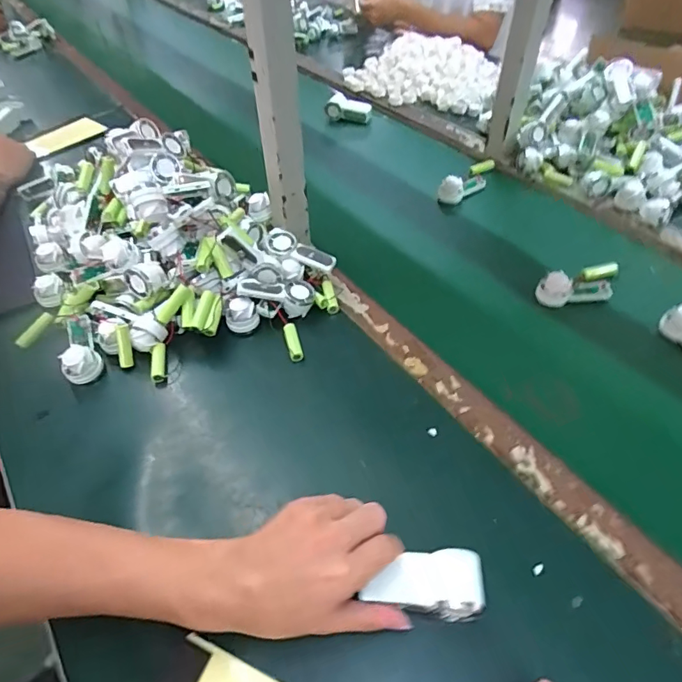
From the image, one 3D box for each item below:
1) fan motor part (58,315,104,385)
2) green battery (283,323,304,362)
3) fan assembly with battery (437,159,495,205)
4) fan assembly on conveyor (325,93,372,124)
[{"bbox_3d":[-0.313,0.006,0.568,0.041,0.035,0.109,-24,52,-18],"label":"fan motor part"},{"bbox_3d":[-0.057,0.001,0.570,0.016,0.014,0.054,-11,49,-8],"label":"green battery"},{"bbox_3d":[0.218,-0.276,0.810,0.040,0.047,0.146,32,57,27],"label":"fan assembly with battery"},{"bbox_3d":[0.016,-0.486,1.007,0.091,0.051,0.045,12,50,12],"label":"fan assembly on conveyor"}]

